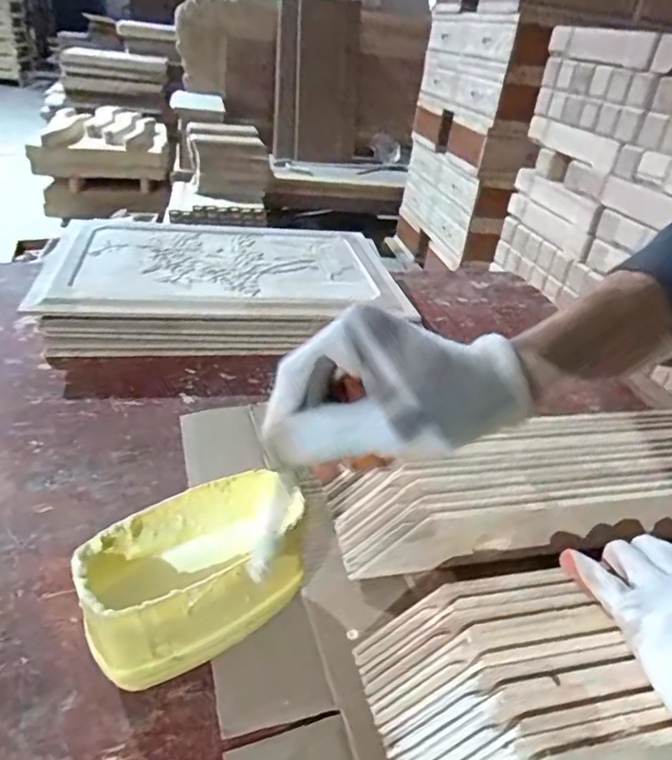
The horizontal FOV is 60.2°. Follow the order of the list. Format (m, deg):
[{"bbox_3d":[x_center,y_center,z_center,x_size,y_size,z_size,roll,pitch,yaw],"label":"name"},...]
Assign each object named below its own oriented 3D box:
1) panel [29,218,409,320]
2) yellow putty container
[{"bbox_3d":[-0.156,-0.174,0.856,0.482,0.019,0.328,-2,33,-15],"label":"panel"},{"bbox_3d":[-0.089,0.137,0.397,0.156,0.096,0.077,-14,38,-31],"label":"yellow putty container"}]

